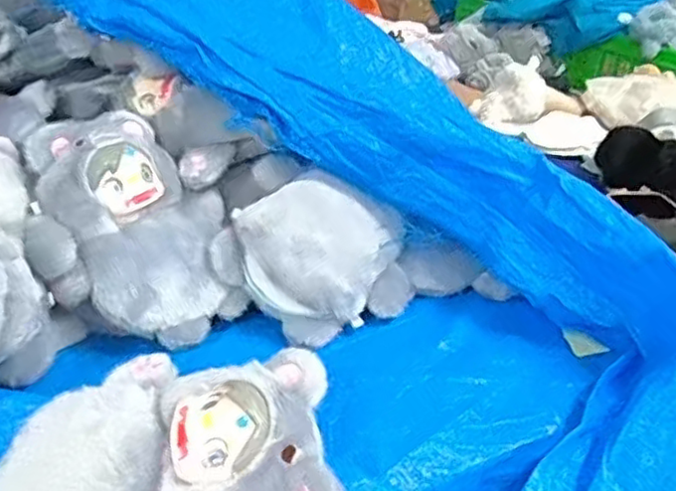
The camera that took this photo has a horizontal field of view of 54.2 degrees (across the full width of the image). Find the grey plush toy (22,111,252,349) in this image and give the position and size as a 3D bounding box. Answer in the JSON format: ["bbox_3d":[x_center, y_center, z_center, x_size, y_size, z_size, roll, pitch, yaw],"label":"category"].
[{"bbox_3d":[-0.170,-0.010,0.566,0.155,0.203,0.095,-37,3,-30],"label":"grey plush toy"}]

